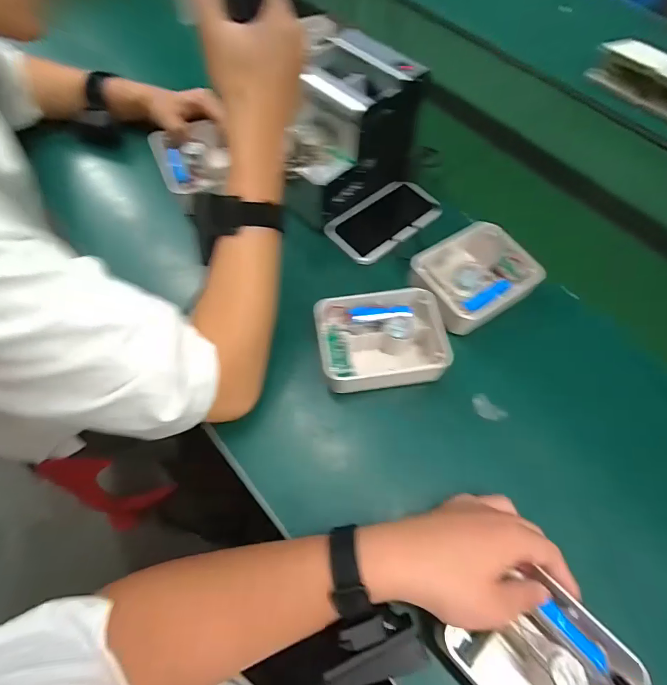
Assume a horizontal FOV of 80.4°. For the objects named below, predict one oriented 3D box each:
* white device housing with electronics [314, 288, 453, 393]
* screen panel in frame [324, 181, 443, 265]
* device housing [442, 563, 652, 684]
[{"bbox_3d":[0.050,-0.002,0.433,0.132,0.050,0.104,-4,63,-6],"label":"white device housing with electronics"},{"bbox_3d":[0.068,-0.165,0.529,0.147,0.014,0.083,-37,71,-20],"label":"screen panel in frame"},{"bbox_3d":[0.162,0.248,0.302,0.107,0.043,0.102,42,68,16],"label":"device housing"}]

